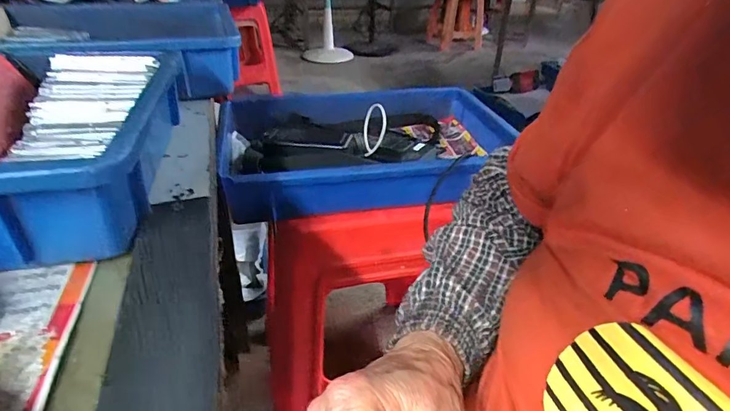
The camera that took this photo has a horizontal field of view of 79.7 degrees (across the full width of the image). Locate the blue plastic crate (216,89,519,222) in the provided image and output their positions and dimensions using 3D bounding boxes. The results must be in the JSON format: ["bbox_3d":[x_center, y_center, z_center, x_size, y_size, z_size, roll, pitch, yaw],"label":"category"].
[{"bbox_3d":[0.012,-0.100,0.691,0.441,0.091,0.311,-5,32,-9],"label":"blue plastic crate"}]

